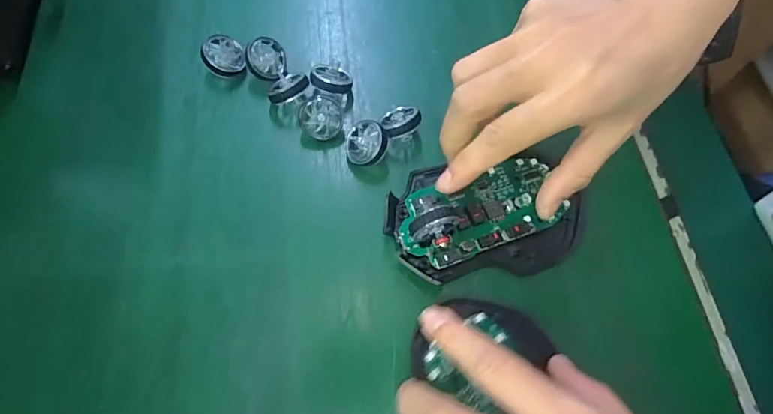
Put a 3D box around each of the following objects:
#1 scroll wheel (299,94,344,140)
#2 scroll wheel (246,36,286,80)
[{"bbox_3d":[-0.039,-0.053,0.266,0.025,0.010,0.025,9,83,-9],"label":"scroll wheel"},{"bbox_3d":[-0.076,-0.094,0.278,0.025,0.005,0.026,0,90,-31],"label":"scroll wheel"}]

